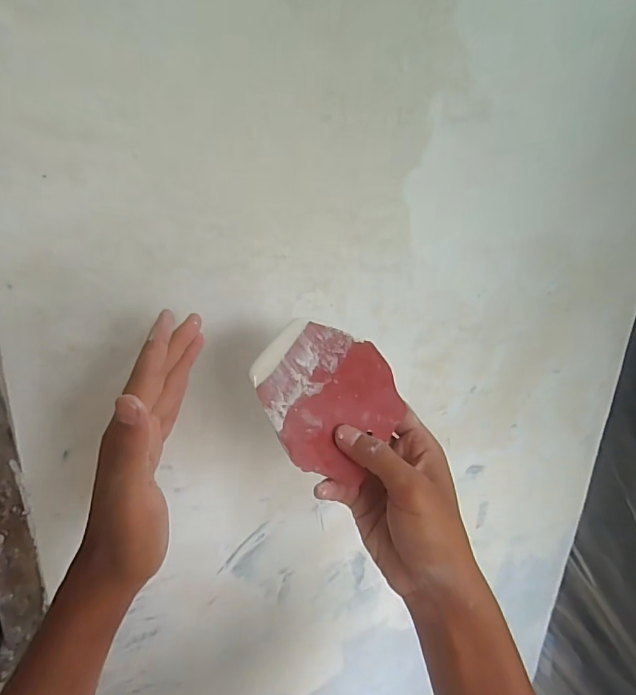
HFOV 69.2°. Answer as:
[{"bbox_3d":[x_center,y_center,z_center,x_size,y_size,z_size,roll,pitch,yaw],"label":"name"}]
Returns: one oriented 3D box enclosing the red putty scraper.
[{"bbox_3d":[0.008,0.030,0.312,0.095,0.099,0.004,-43,2,-29],"label":"red putty scraper"}]

